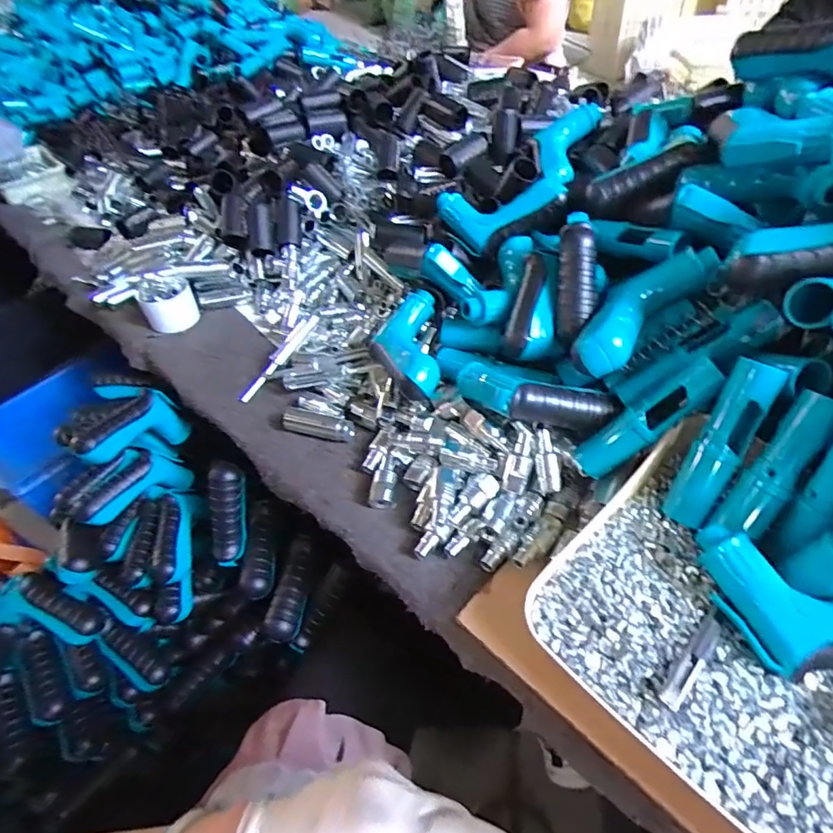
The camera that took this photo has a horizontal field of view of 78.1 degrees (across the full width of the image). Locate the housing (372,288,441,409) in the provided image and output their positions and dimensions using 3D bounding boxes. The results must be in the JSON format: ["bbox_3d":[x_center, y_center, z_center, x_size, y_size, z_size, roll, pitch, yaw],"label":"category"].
[{"bbox_3d":[-0.012,-0.062,0.521,0.068,0.058,0.141,-4,46,3],"label":"housing"}]

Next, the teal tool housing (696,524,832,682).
[{"bbox_3d":[0.230,0.115,0.287,0.136,0.047,0.063,20,52,24],"label":"teal tool housing"}]

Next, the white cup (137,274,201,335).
[{"bbox_3d":[-0.327,-0.151,0.681,0.063,0.064,0.061,-3,47,4],"label":"white cup"}]

